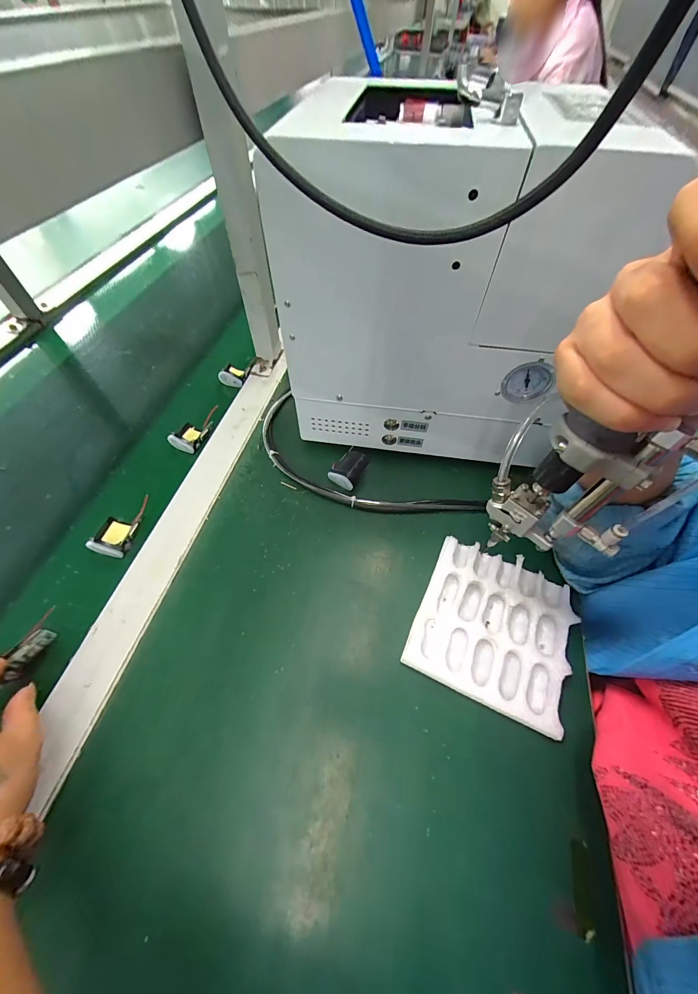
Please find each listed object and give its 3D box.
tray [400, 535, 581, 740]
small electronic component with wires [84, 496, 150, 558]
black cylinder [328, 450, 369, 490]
[{"bbox_3d":[0.131,0.115,0.312,0.125,0.019,0.134,24,57,13],"label":"tray"},{"bbox_3d":[-0.259,0.029,0.379,0.039,0.019,0.077,7,54,1],"label":"small electronic component with wires"},{"bbox_3d":[0.001,-0.038,0.409,0.036,0.020,0.048,28,57,15],"label":"black cylinder"}]

